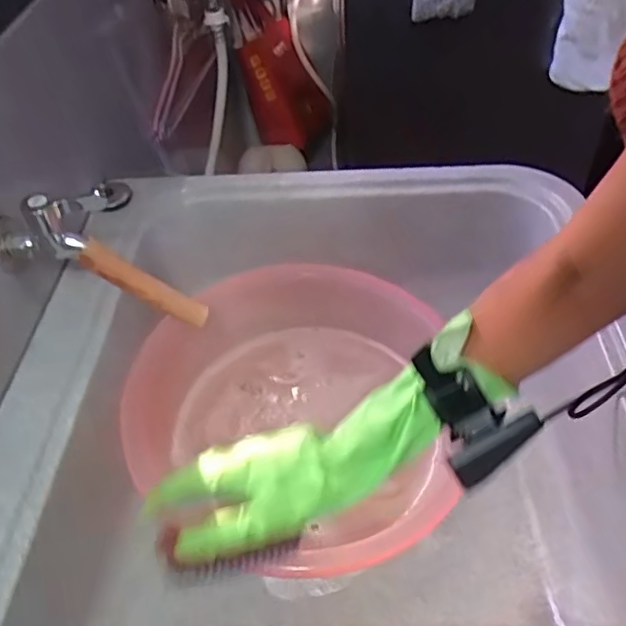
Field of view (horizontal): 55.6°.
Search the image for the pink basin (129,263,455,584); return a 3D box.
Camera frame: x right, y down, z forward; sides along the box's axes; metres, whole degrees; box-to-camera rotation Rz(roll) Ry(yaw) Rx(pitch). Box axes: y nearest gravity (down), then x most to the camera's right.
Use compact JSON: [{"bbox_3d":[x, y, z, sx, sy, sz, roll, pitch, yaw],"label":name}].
[{"bbox_3d":[-0.036,0.100,0.631,0.312,0.091,0.360,-1,47,4],"label":"pink basin"}]

